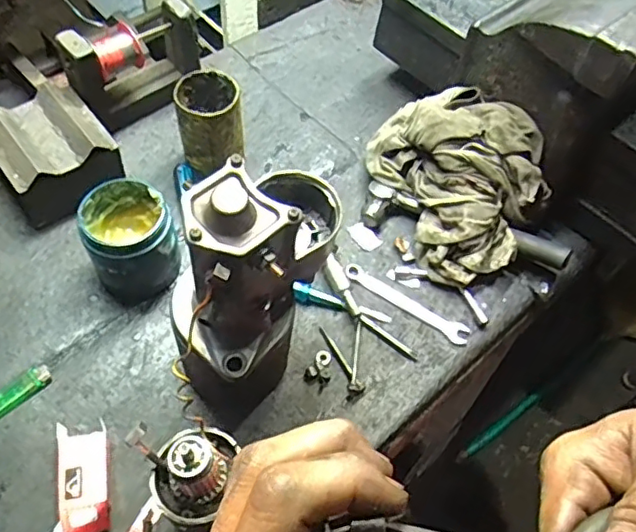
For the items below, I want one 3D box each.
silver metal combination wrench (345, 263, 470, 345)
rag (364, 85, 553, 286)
[{"bbox_3d":[0.100,0.042,0.670,0.155,0.008,0.024,30,61,14],"label":"silver metal combination wrench"},{"bbox_3d":[0.168,-0.114,0.689,0.152,0.109,0.228,-21,62,-16],"label":"rag"}]

